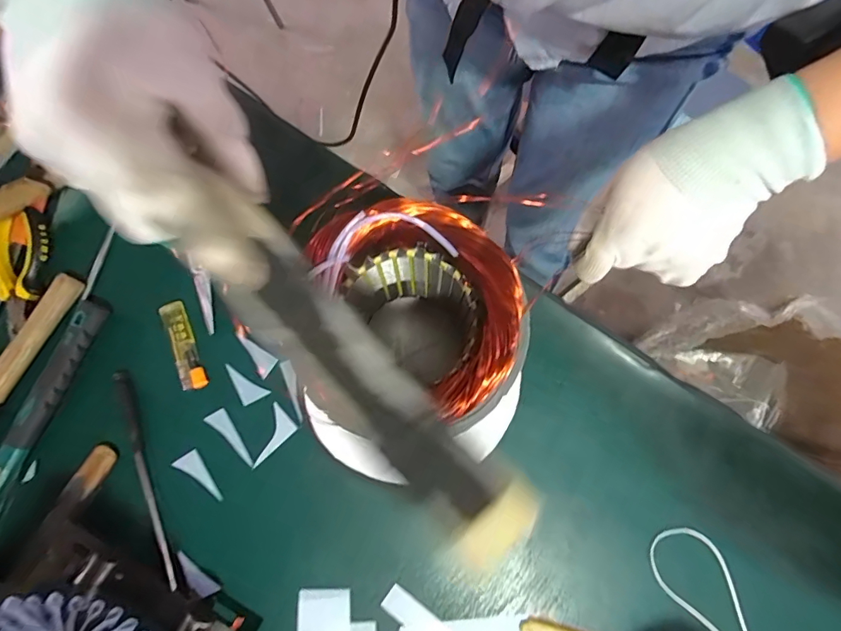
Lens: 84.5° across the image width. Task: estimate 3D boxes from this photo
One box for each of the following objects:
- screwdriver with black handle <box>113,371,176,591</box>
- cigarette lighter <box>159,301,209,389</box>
[{"bbox_3d":[-0.254,0.147,0.422,0.013,0.008,0.197,-19,79,-3],"label":"screwdriver with black handle"},{"bbox_3d":[-0.229,0.029,0.444,0.024,0.010,0.088,-23,79,-4],"label":"cigarette lighter"}]

